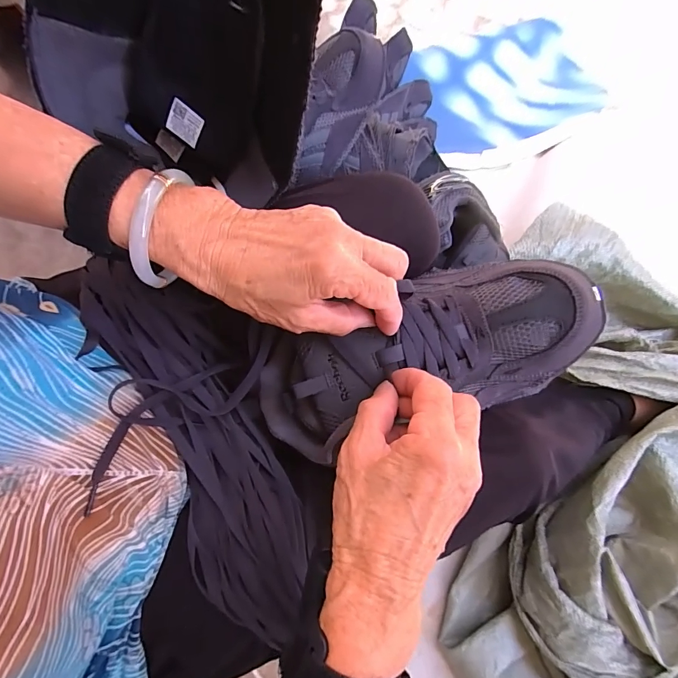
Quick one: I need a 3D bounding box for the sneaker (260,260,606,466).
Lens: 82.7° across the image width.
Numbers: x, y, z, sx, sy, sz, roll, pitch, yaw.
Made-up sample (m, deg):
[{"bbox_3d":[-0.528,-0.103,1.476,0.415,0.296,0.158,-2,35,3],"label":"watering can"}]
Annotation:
[{"bbox_3d":[0.055,0.012,0.273,0.241,0.082,0.098,-19,78,10],"label":"sneaker"}]

